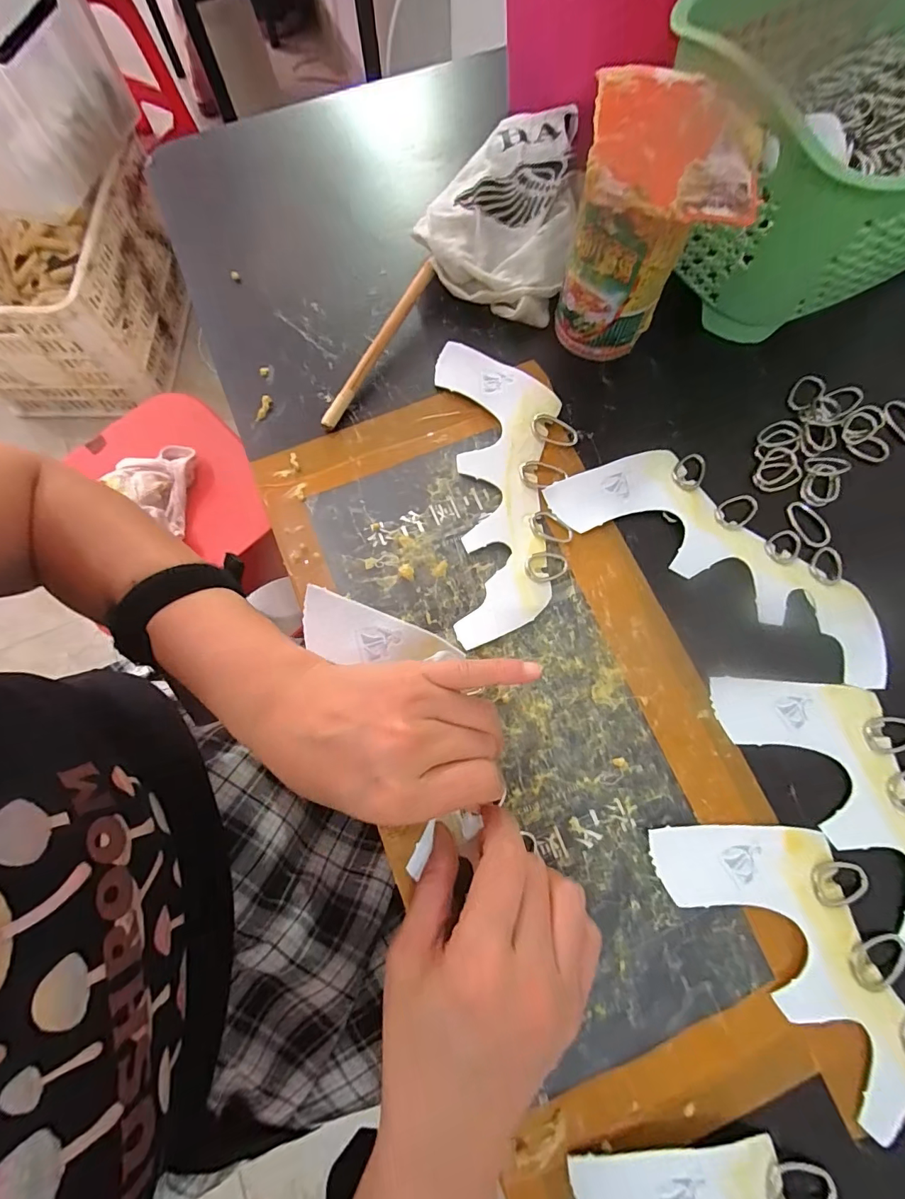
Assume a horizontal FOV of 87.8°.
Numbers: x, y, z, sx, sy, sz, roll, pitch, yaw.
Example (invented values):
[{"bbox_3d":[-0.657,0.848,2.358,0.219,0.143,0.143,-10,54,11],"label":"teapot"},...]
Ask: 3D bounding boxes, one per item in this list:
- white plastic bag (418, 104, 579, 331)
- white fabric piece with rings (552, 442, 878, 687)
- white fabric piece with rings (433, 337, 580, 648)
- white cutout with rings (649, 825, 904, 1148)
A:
[{"bbox_3d":[0.041,-0.291,0.355,0.114,0.053,0.144,21,75,6],"label":"white plastic bag"},{"bbox_3d":[0.175,-0.034,0.304,0.221,0.008,0.076,32,77,9],"label":"white fabric piece with rings"},{"bbox_3d":[0.038,-0.080,0.319,0.080,0.007,0.215,-4,74,-1],"label":"white fabric piece with rings"},{"bbox_3d":[0.201,0.198,0.238,0.085,0.008,0.215,-34,77,-9],"label":"white cutout with rings"}]

